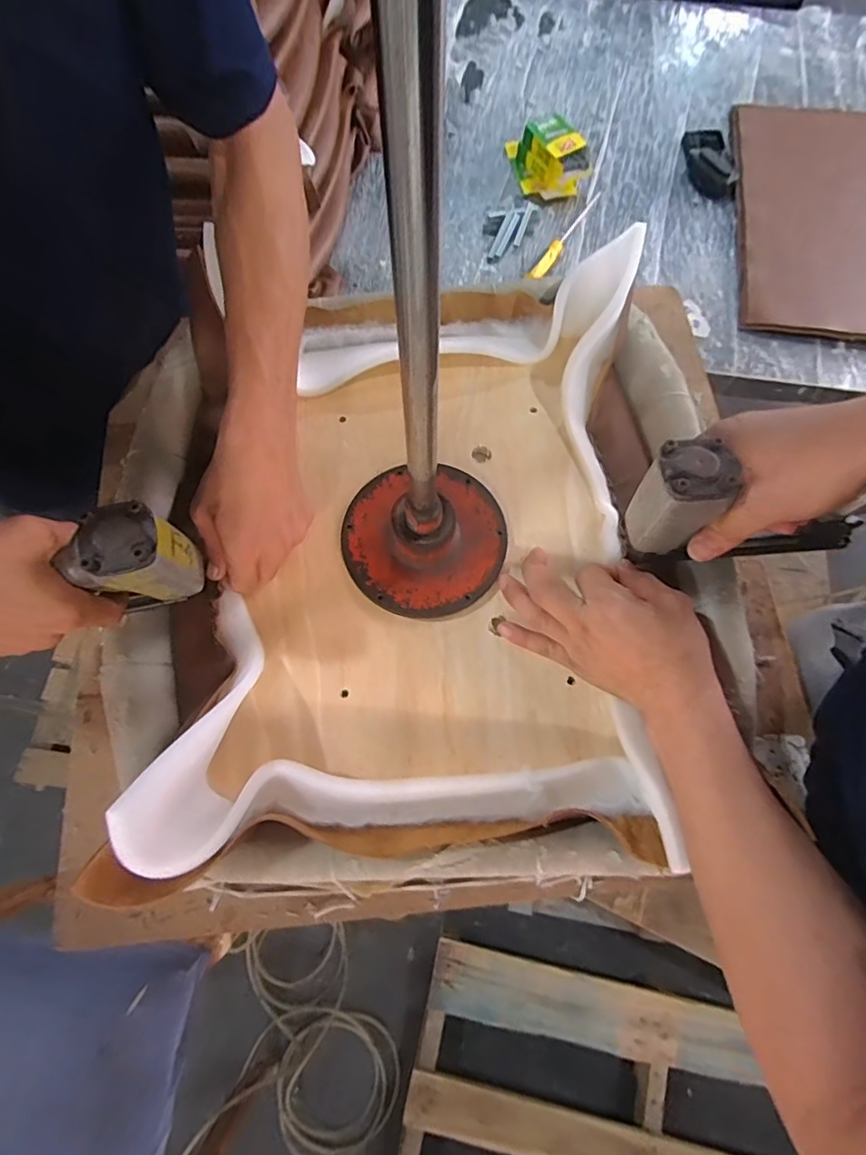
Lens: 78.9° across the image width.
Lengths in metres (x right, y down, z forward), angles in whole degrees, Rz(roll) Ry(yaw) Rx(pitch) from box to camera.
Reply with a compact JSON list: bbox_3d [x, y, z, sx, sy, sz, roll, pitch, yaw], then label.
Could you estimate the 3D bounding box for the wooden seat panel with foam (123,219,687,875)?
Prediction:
[{"bbox_3d":[-0.002,-0.050,0.436,0.350,0.116,0.503,1,72,0],"label":"wooden seat panel with foam"}]

